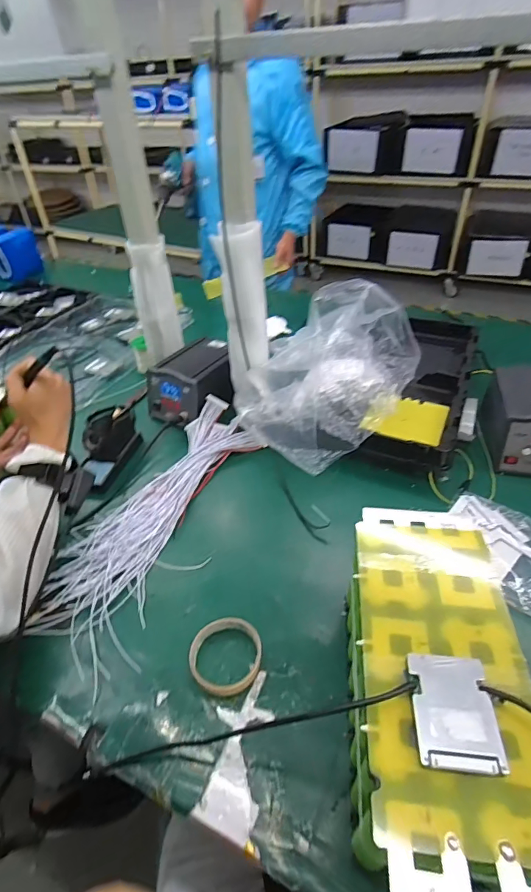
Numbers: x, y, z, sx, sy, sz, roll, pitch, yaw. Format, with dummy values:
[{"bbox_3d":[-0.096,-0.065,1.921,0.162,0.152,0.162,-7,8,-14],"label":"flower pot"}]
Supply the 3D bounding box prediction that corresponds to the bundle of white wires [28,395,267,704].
[{"bbox_3d":[-0.154,0.095,0.683,0.169,0.031,0.479,16,46,20],"label":"bundle of white wires"}]

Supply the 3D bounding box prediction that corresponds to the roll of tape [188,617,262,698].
[{"bbox_3d":[-0.047,0.250,0.518,0.085,0.018,0.083,-2,42,2],"label":"roll of tape"}]

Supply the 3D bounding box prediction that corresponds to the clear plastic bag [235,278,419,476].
[{"bbox_3d":[0.096,-0.137,0.746,0.235,0.253,0.292,31,52,33],"label":"clear plastic bag"}]

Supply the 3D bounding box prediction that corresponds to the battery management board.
[{"bbox_3d":[0.149,0.207,0.342,0.061,0.007,0.081,2,42,6],"label":"battery management board"}]

